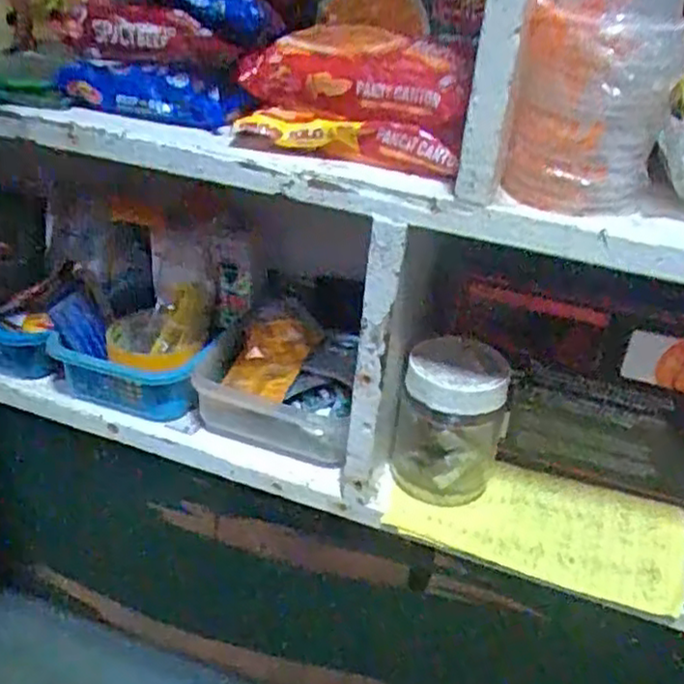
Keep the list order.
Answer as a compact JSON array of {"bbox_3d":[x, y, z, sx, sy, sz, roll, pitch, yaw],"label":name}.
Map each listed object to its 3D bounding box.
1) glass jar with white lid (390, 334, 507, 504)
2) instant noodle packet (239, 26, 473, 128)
[{"bbox_3d":[0.080,0.056,0.517,0.073,0.107,0.069,4,29,-2],"label":"glass jar with white lid"},{"bbox_3d":[0.015,-0.165,0.436,0.131,0.046,0.078,12,30,11],"label":"instant noodle packet"}]

